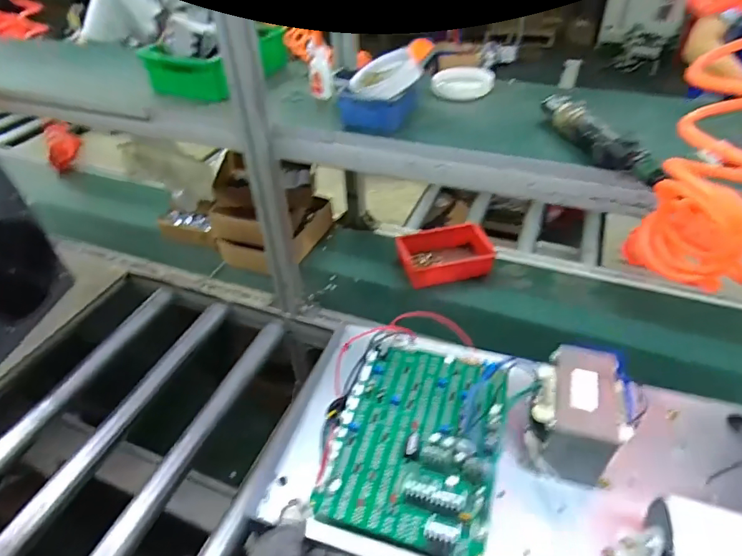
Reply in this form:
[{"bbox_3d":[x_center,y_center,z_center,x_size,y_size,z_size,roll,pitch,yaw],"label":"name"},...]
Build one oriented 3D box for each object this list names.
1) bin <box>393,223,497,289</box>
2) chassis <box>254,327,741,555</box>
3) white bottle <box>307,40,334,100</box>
[{"bbox_3d":[0.169,-0.049,1.083,0.204,0.074,0.128,-8,41,-6],"label":"bin"},{"bbox_3d":[0.155,0.163,0.437,0.490,0.147,0.244,4,41,15],"label":"chassis"},{"bbox_3d":[-0.089,-0.359,0.829,0.039,0.079,0.031,-5,41,-3],"label":"white bottle"}]

